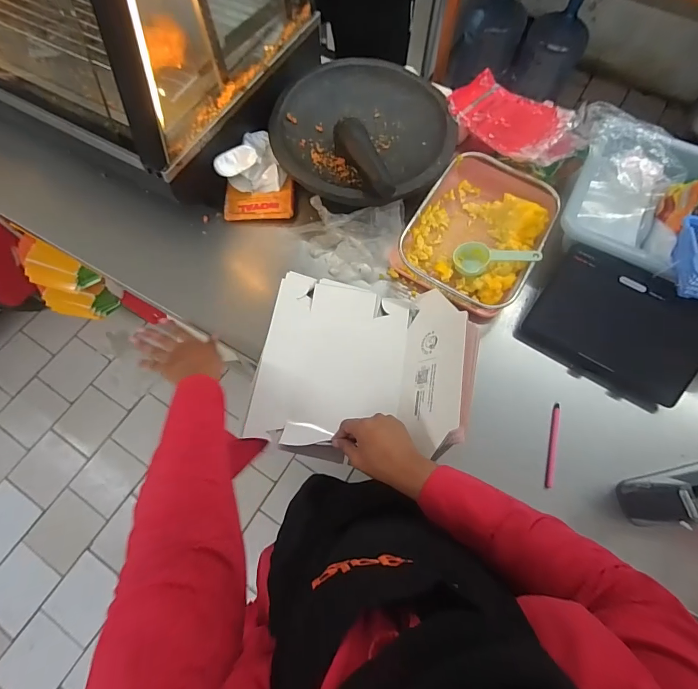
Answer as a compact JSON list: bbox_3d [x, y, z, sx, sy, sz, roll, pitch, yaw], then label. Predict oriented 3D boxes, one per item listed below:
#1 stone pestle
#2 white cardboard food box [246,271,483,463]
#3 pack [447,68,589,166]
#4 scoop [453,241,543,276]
[{"bbox_3d":[0.026,-0.330,0.689,0.053,0.058,0.190,-23,71,-9],"label":"stone pestle"},{"bbox_3d":[0.018,0.029,0.580,0.305,0.126,0.277,11,70,4],"label":"white cardboard food box"},{"bbox_3d":[0.316,-0.425,0.732,0.249,0.046,0.147,42,74,14],"label":"pack"},{"bbox_3d":[0.257,-0.146,0.672,0.138,0.039,0.059,2,68,20],"label":"scoop"}]

